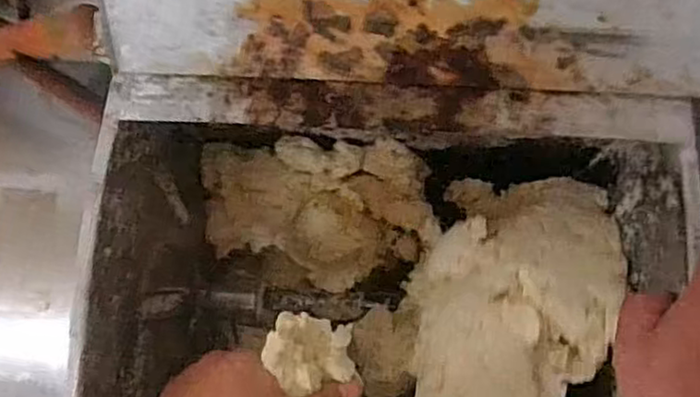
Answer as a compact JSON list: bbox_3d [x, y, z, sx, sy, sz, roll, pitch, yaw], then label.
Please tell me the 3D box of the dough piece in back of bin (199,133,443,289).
[{"bbox_3d":[-0.030,0.017,0.656,0.207,0.092,0.127,0,85,5],"label":"dough piece in back of bin"}]

